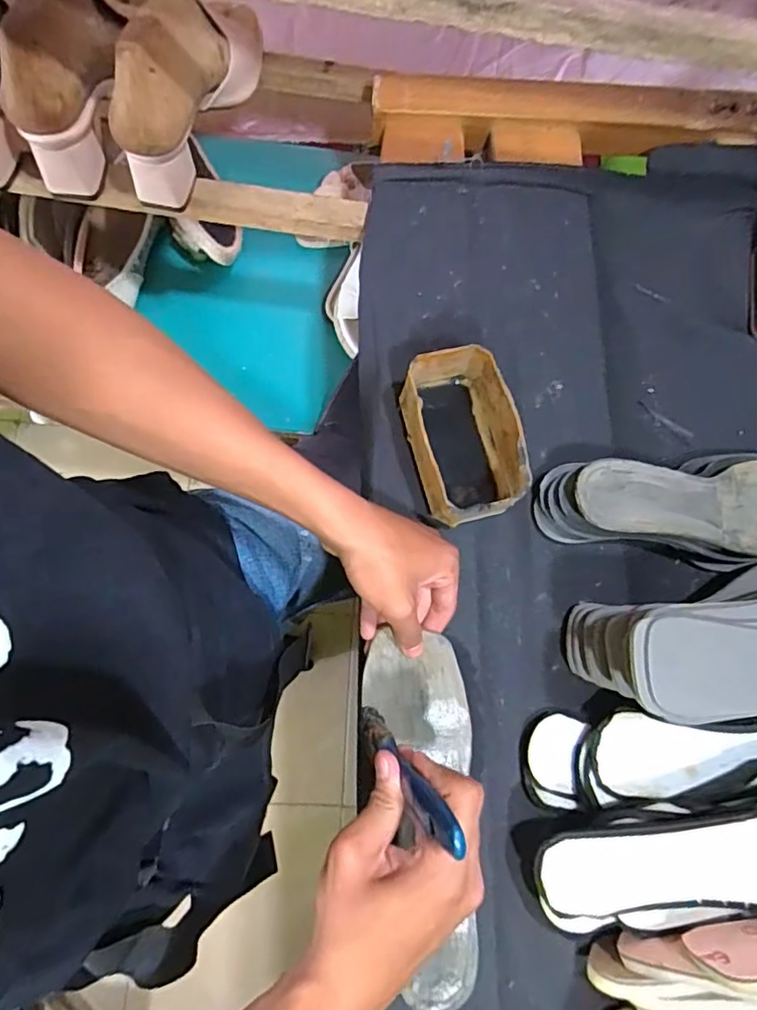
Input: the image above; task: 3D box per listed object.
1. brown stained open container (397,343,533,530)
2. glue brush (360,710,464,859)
[{"bbox_3d":[0.067,-0.051,0.462,0.078,0.066,0.127,-12,79,-6],"label":"brown stained open container"},{"bbox_3d":[0.014,0.162,0.353,0.011,0.160,0.017,45,80,-14],"label":"glue brush"}]

